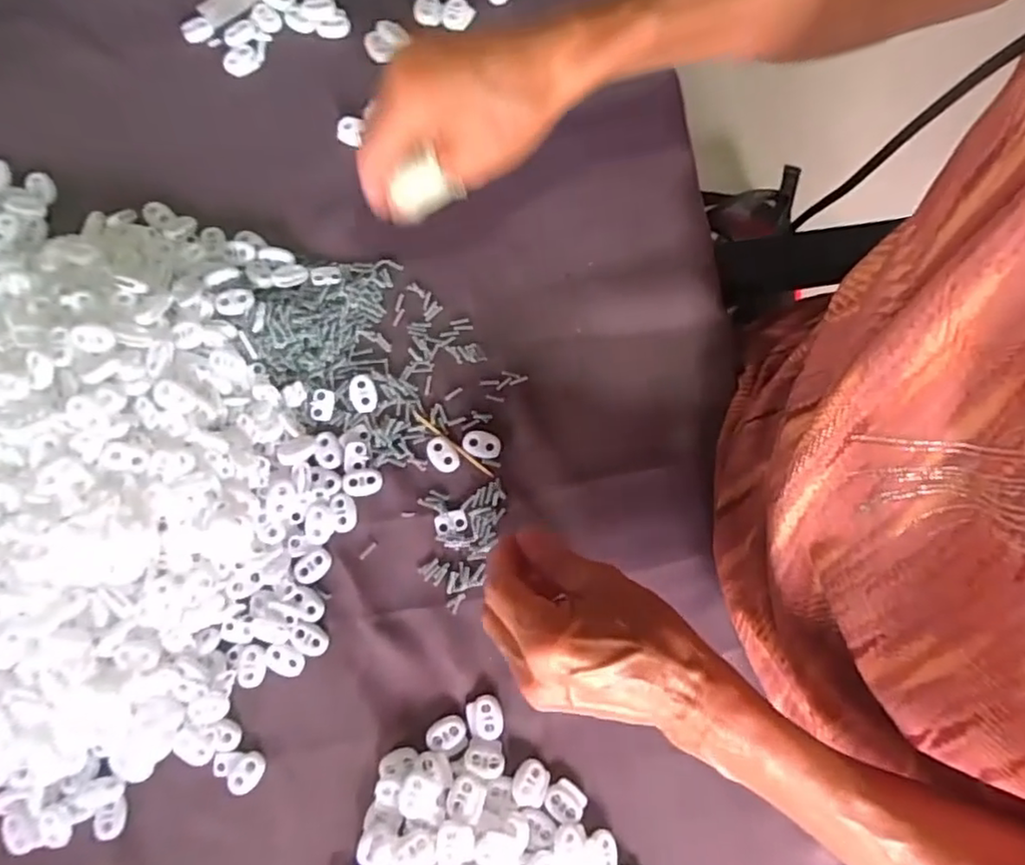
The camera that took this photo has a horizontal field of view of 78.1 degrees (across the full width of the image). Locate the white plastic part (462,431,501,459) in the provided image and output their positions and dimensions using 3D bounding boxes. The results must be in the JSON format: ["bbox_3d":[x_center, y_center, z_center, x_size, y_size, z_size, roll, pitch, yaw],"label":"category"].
[{"bbox_3d":[-0.019,0.007,0.377,0.023,0.004,0.016,13,79,2],"label":"white plastic part"}]

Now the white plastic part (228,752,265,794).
[{"bbox_3d":[-0.146,0.188,0.347,0.015,0.005,0.022,37,81,7],"label":"white plastic part"}]

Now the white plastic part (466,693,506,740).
[{"bbox_3d":[-0.015,0.158,0.349,0.020,0.004,0.022,-15,79,-3],"label":"white plastic part"}]

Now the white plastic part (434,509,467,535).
[{"bbox_3d":[-0.036,0.053,0.369,0.019,0.004,0.013,-19,80,-4],"label":"white plastic part"}]

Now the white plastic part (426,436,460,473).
[{"bbox_3d":[-0.042,0.013,0.375,0.015,0.004,0.023,-31,81,-6],"label":"white plastic part"}]

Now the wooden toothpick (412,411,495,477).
[{"bbox_3d":[-0.036,0.006,0.378,0.061,0.004,0.004,38,81,7],"label":"wooden toothpick"}]

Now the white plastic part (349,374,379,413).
[{"bbox_3d":[-0.090,-0.024,0.382,0.016,0.004,0.022,-15,79,-3],"label":"white plastic part"}]

